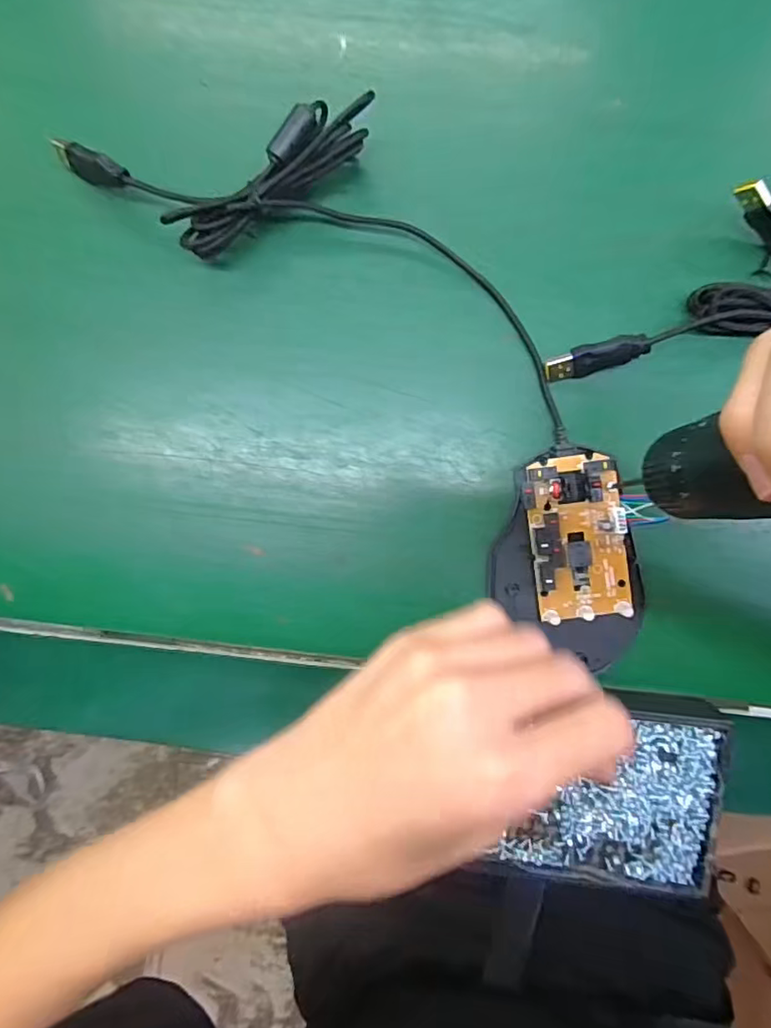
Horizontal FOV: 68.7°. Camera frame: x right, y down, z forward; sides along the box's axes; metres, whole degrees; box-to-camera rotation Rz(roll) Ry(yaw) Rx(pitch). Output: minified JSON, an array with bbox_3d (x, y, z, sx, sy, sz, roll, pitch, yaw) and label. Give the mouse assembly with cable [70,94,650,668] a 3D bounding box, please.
[{"bbox_3d":[0.016,-0.080,0.273,0.110,0.024,0.355,-44,89,2],"label":"mouse assembly with cable"}]

